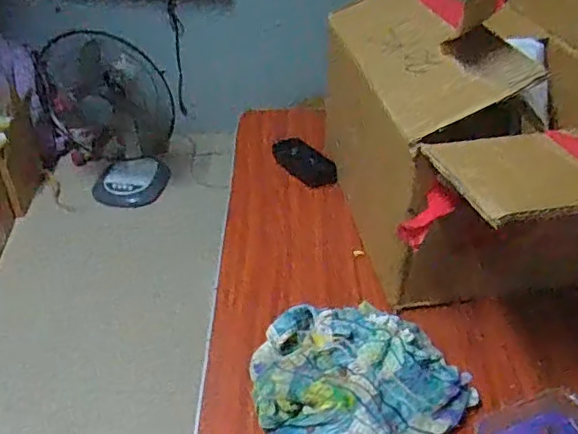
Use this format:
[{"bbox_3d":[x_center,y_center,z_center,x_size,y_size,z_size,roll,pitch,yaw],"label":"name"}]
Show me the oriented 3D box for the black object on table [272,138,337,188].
[{"bbox_3d":[0.024,-0.079,0.856,0.057,0.020,0.123,-22,44,-25],"label":"black object on table"}]

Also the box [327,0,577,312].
[{"bbox_3d":[0.223,-0.108,0.625,0.269,0.330,0.438,-6,39,-8],"label":"box"}]

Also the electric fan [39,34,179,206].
[{"bbox_3d":[-0.578,-0.310,1.879,0.388,0.437,0.332,-13,41,-16],"label":"electric fan"}]

